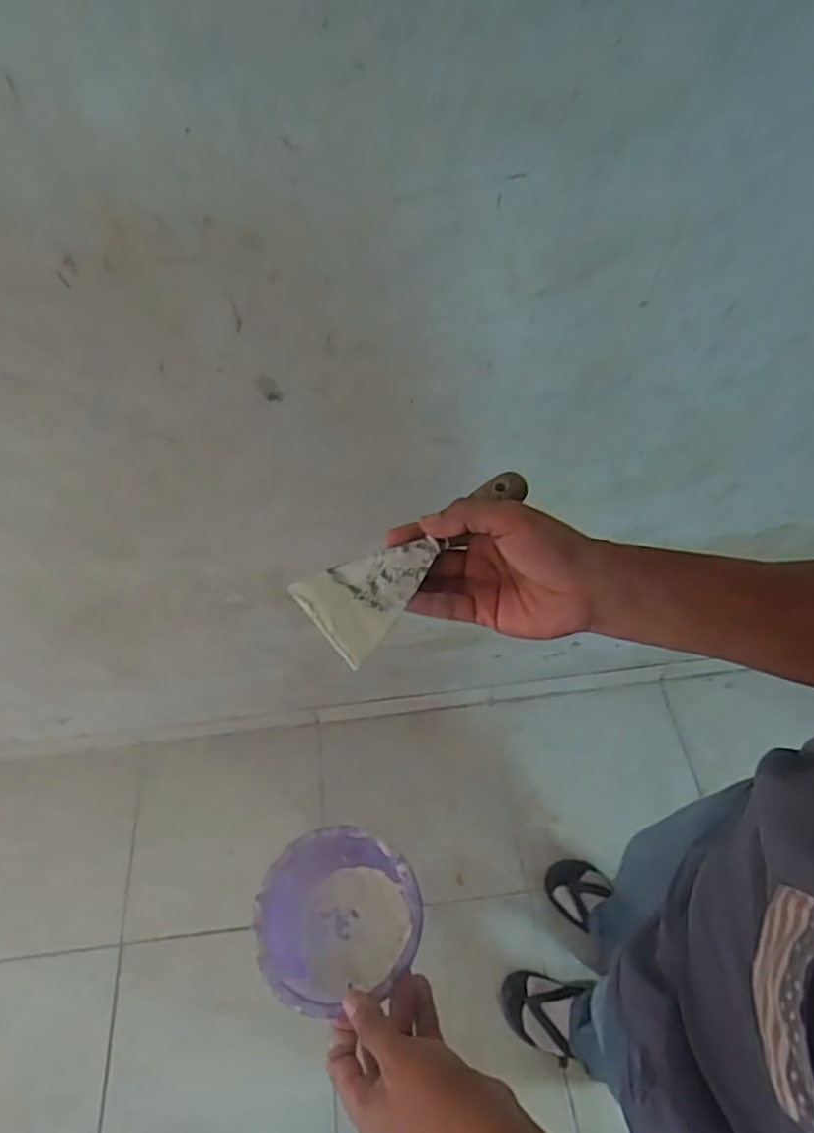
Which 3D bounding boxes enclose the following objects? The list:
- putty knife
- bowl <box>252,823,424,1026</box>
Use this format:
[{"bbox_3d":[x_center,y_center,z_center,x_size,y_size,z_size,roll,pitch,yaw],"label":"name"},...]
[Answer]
[{"bbox_3d":[0.010,-0.012,0.447,0.170,0.014,0.064,-38,62,-13],"label":"putty knife"},{"bbox_3d":[-0.054,0.278,0.533,0.121,0.059,0.119,0,54,0],"label":"bowl"}]

